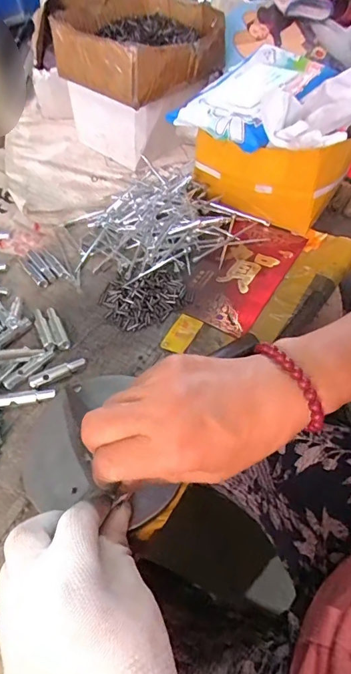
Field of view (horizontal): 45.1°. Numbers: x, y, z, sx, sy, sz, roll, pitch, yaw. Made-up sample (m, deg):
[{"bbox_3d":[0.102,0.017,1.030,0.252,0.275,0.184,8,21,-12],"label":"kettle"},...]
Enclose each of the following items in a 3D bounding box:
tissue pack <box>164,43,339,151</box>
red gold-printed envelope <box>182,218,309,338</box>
[{"bbox_3d":[0.084,-0.263,0.451,0.105,0.035,0.158,35,61,21],"label":"tissue pack"},{"bbox_3d":[0.072,-0.074,0.455,0.085,0.004,0.165,28,59,18],"label":"red gold-printed envelope"}]

